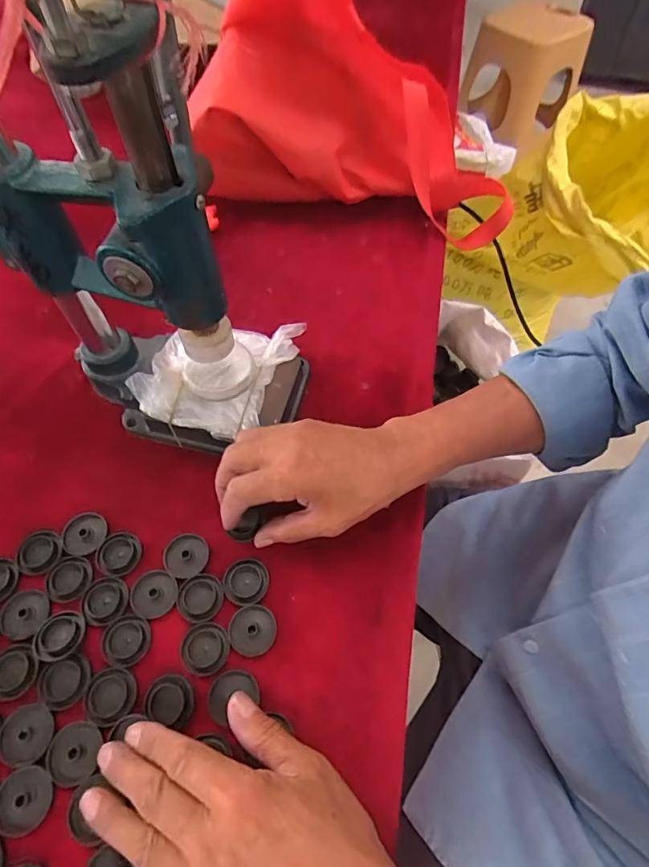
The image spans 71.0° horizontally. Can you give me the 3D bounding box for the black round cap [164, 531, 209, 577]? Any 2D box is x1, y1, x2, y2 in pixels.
[{"bbox_3d":[-0.105,0.093,0.347,0.032,0.004,0.034,0,60,0],"label":"black round cap"}]

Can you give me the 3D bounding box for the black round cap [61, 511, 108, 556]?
[{"bbox_3d":[-0.188,0.078,0.358,0.031,0.010,0.034,0,60,0],"label":"black round cap"}]

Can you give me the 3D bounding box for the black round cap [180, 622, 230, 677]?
[{"bbox_3d":[-0.083,0.147,0.313,0.033,0.004,0.032,0,60,0],"label":"black round cap"}]

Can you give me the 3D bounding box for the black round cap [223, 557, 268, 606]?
[{"bbox_3d":[-0.058,0.109,0.337,0.032,0.004,0.032,0,60,0],"label":"black round cap"}]

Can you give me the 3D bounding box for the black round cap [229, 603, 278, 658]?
[{"bbox_3d":[-0.051,0.138,0.321,0.032,0.004,0.032,0,60,0],"label":"black round cap"}]

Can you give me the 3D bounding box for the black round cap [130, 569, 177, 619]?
[{"bbox_3d":[-0.125,0.117,0.333,0.033,0.007,0.032,0,60,0],"label":"black round cap"}]

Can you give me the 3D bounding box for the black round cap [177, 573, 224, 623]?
[{"bbox_3d":[-0.090,0.119,0.330,0.032,0.004,0.032,0,60,0],"label":"black round cap"}]

